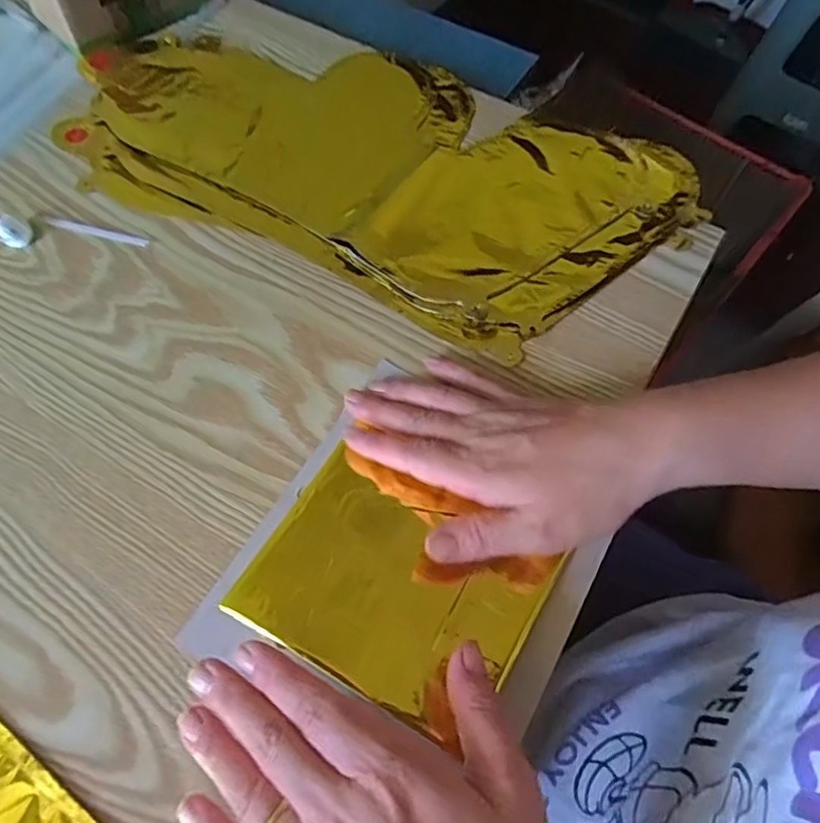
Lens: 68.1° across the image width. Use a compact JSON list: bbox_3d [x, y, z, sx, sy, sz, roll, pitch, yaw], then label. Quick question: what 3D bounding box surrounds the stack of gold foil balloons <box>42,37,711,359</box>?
[{"bbox_3d":[-0.034,-0.192,0.450,0.449,0.018,0.223,24,64,12],"label":"stack of gold foil balloons"}]

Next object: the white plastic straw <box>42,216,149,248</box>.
[{"bbox_3d":[-0.216,-0.125,0.416,0.078,0.004,0.008,15,63,8],"label":"white plastic straw"}]

